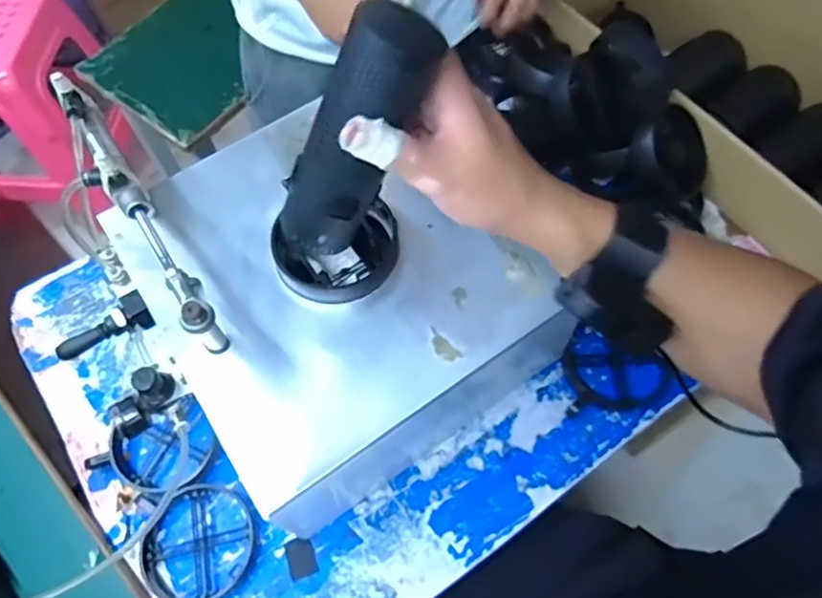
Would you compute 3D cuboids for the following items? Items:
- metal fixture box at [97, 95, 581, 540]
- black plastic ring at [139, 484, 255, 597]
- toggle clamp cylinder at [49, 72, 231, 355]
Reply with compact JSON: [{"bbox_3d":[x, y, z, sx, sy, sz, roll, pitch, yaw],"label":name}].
[{"bbox_3d":[-0.058,-0.002,0.567,0.295,0.165,0.294,-32,67,-14],"label":"metal fixture box"},{"bbox_3d":[-0.189,0.217,0.545,0.096,0.012,0.099,-1,63,1],"label":"black plastic ring"},{"bbox_3d":[-0.209,-0.062,0.469,0.028,0.089,0.235,-31,67,-13],"label":"toggle clamp cylinder"}]

